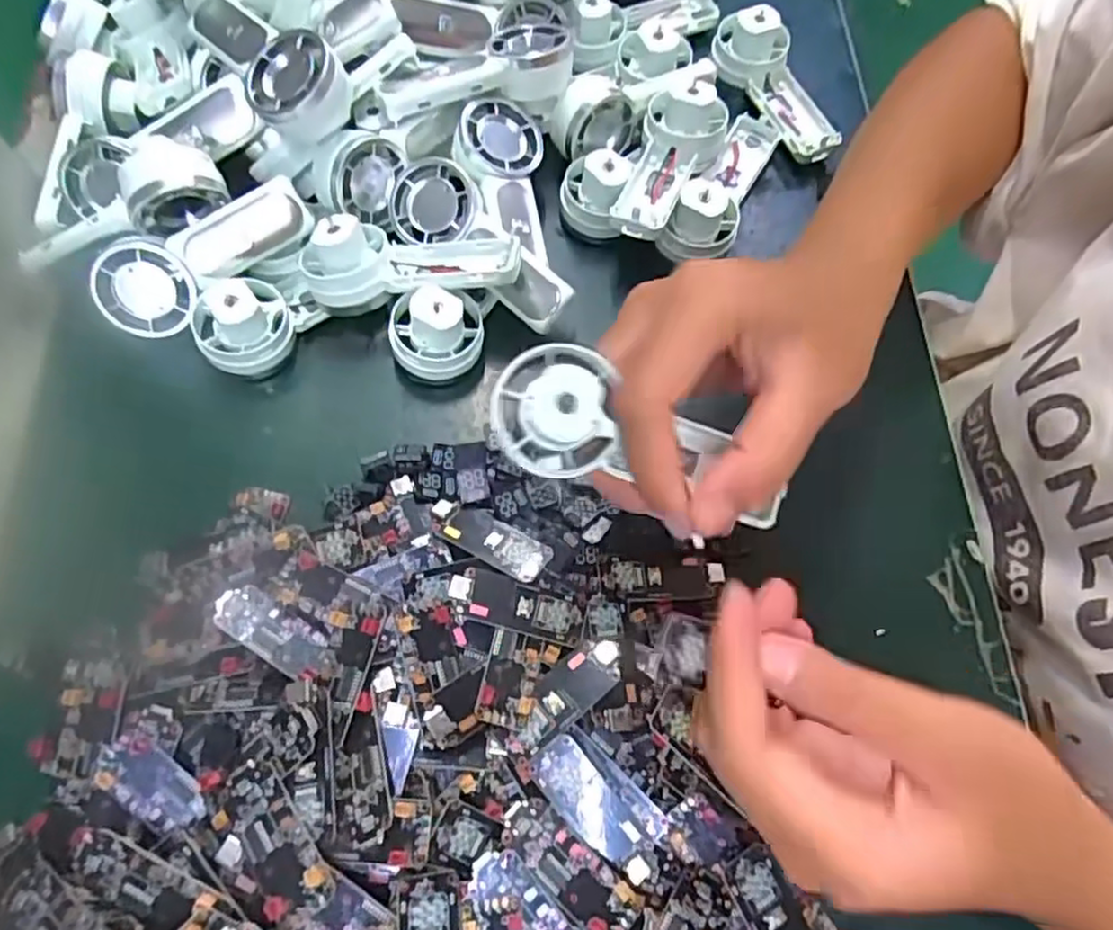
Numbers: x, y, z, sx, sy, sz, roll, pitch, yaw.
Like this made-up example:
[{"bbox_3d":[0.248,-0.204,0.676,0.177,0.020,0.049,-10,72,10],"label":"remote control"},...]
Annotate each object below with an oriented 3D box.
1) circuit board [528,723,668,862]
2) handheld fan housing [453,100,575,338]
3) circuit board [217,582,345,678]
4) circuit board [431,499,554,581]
[{"bbox_3d":[0.014,0.114,0.243,0.048,0.006,0.024,42,74,13],"label":"circuit board"},{"bbox_3d":[-0.020,-0.113,0.318,0.038,0.021,0.109,-9,70,-5],"label":"handheld fan housing"},{"bbox_3d":[-0.100,0.059,0.254,0.050,0.005,0.019,25,71,8],"label":"circuit board"},{"bbox_3d":[-0.028,0.029,0.279,0.052,0.006,0.018,25,72,20],"label":"circuit board"}]

